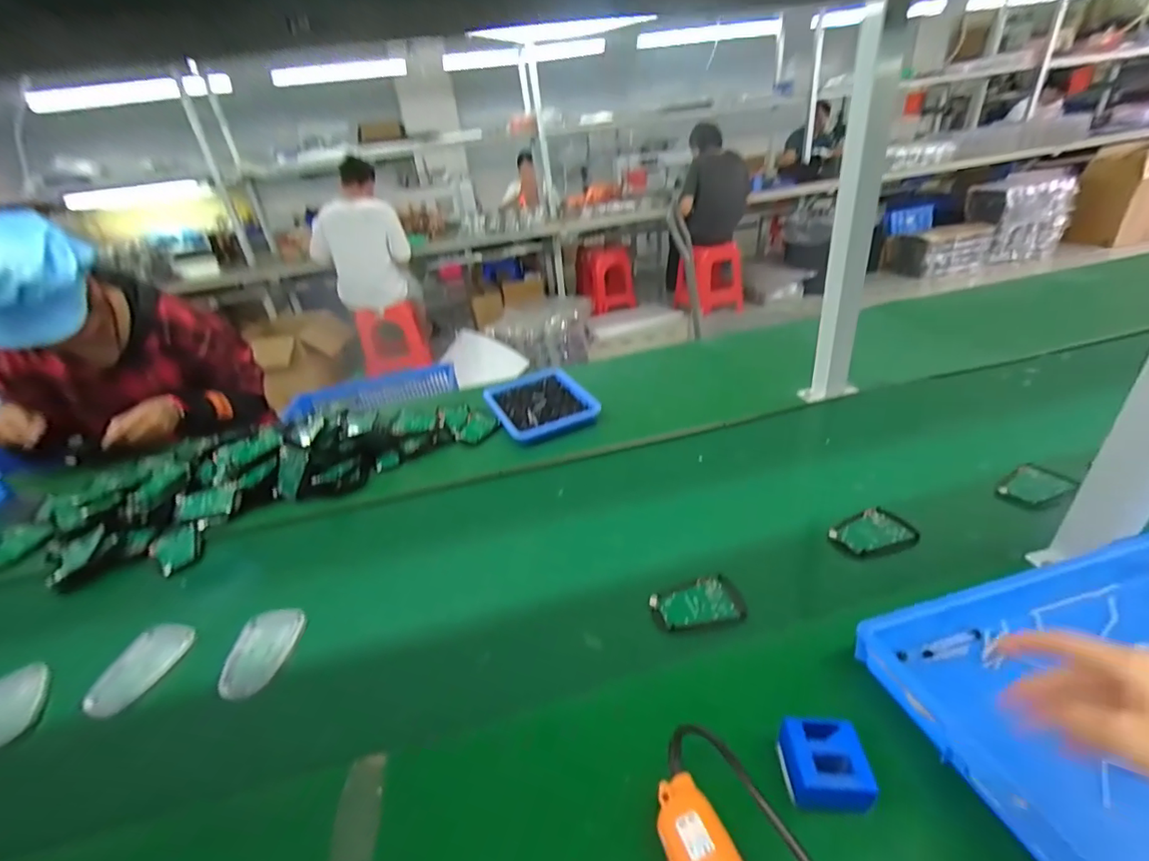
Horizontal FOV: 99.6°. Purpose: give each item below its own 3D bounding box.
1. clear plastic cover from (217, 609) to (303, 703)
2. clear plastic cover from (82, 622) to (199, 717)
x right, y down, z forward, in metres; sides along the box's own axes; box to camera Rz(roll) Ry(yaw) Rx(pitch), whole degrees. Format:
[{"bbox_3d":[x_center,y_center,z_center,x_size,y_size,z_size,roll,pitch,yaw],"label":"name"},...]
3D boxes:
[{"bbox_3d":[-0.351,0.250,0.546,0.066,0.022,0.100,-6,29,1],"label":"clear plastic cover"},{"bbox_3d":[-0.487,0.265,0.544,0.065,0.020,0.103,1,30,12],"label":"clear plastic cover"}]

